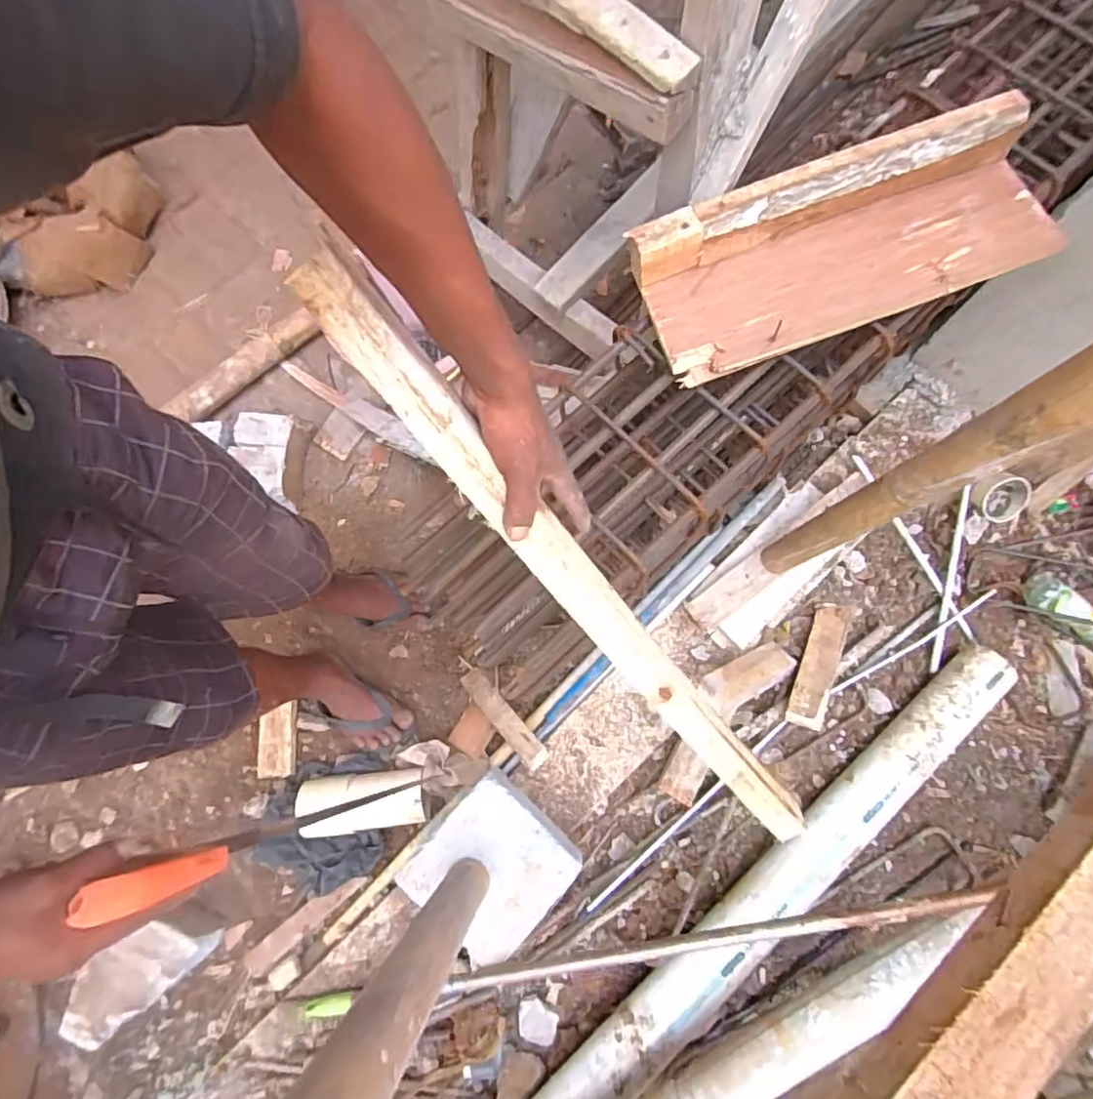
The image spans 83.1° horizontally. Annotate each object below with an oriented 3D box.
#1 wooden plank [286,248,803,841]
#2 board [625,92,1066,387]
[{"bbox_3d":[0.055,0.060,0.539,0.040,0.028,0.699,-44,116,-8],"label":"wooden plank"},{"bbox_3d":[0.359,-0.360,0.722,0.493,0.063,0.189,-20,78,-3],"label":"board"}]

